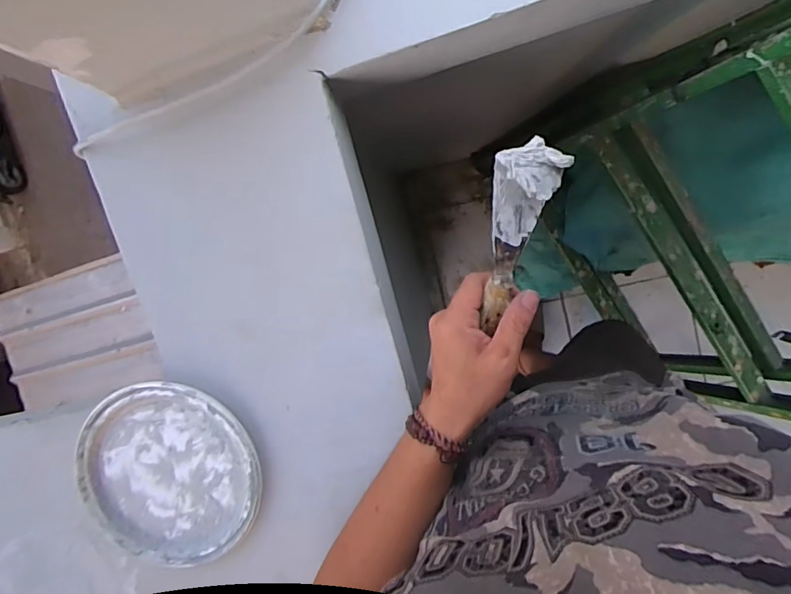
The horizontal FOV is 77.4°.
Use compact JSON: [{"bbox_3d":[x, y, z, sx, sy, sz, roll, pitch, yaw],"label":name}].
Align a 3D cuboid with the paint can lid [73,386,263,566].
[{"bbox_3d":[-0.214,0.169,0.465,0.182,0.017,0.172,1,97,7],"label":"paint can lid"}]

